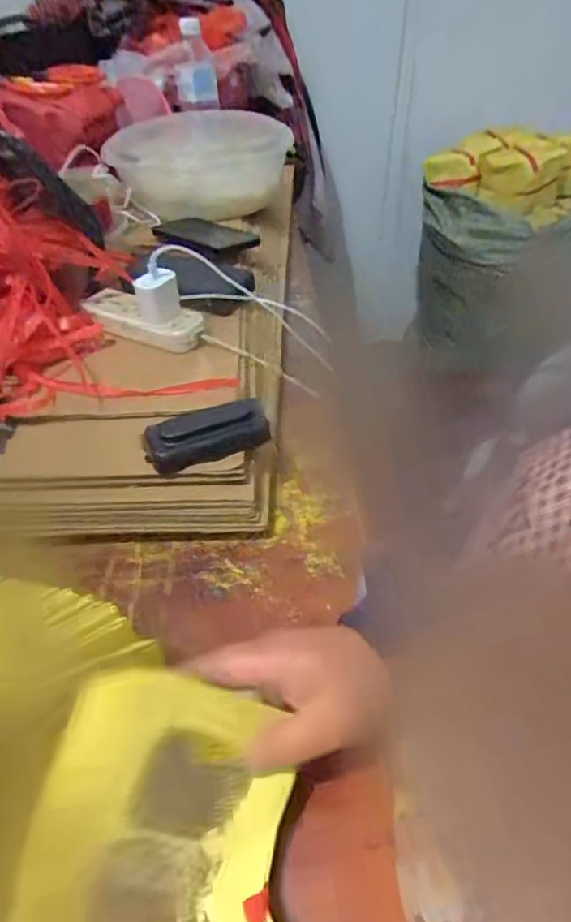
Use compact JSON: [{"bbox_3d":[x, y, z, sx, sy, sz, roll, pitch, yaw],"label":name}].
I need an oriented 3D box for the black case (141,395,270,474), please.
[{"bbox_3d":[-0.066,-0.024,0.473,0.102,0.027,0.043,-14,44,-11],"label":"black case"}]

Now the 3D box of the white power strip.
[{"bbox_3d":[-0.149,-0.153,0.597,0.132,0.027,0.057,16,46,19],"label":"white power strip"}]

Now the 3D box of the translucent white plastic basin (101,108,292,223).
[{"bbox_3d":[-0.132,-0.467,0.878,0.284,0.093,0.222,-15,44,-12],"label":"translucent white plastic basin"}]

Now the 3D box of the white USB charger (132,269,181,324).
[{"bbox_3d":[-0.129,-0.167,0.567,0.041,0.039,0.032,-19,45,-16],"label":"white USB charger"}]

